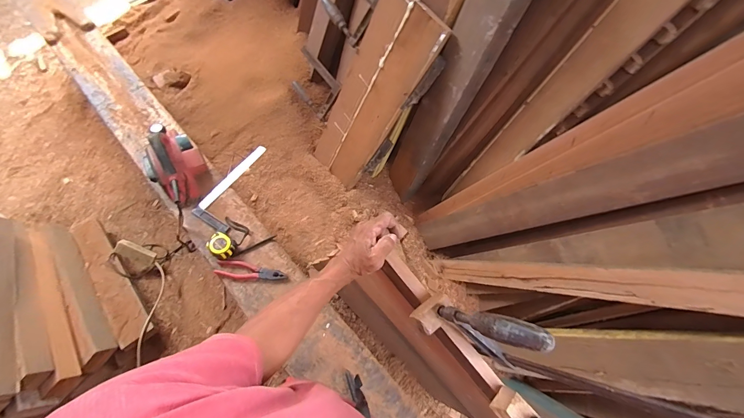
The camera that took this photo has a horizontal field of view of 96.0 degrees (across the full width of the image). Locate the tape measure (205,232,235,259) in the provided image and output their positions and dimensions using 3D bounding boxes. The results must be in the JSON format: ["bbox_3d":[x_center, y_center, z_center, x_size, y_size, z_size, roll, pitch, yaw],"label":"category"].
[{"bbox_3d":[-0.411,0.099,0.917,0.065,0.031,0.057,28,66,14],"label":"tape measure"}]

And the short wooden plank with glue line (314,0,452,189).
[{"bbox_3d":[-0.018,-0.339,1.082,0.019,0.668,0.225,-32,76,-40],"label":"short wooden plank with glue line"}]

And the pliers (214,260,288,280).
[{"bbox_3d":[-0.331,0.174,0.912,0.185,0.026,0.051,10,63,6],"label":"pliers"}]

